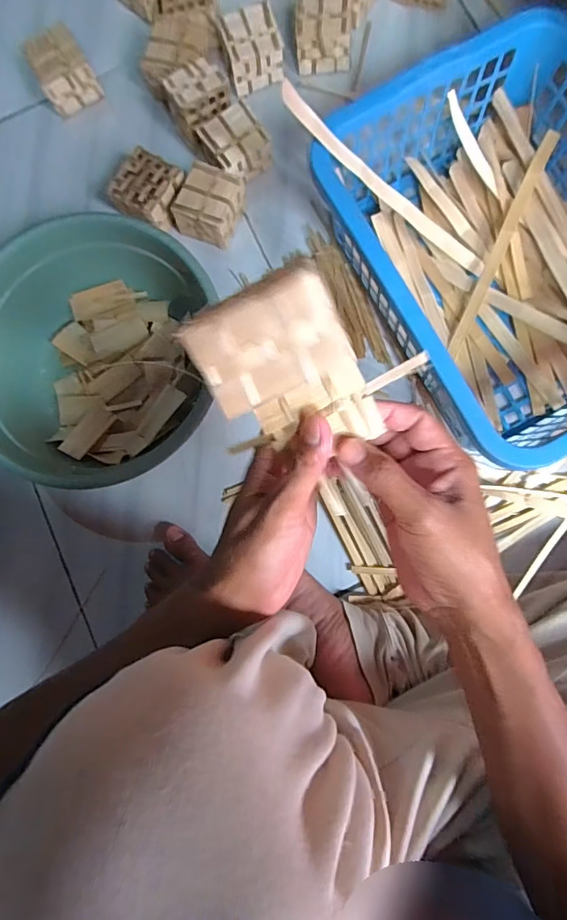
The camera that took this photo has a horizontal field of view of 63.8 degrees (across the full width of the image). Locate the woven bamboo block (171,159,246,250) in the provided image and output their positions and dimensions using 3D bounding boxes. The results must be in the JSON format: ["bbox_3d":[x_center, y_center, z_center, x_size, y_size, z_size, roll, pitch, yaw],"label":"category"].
[{"bbox_3d":[-0.094,-0.322,0.580,0.073,0.051,0.074,25,88,3],"label":"woven bamboo block"}]

